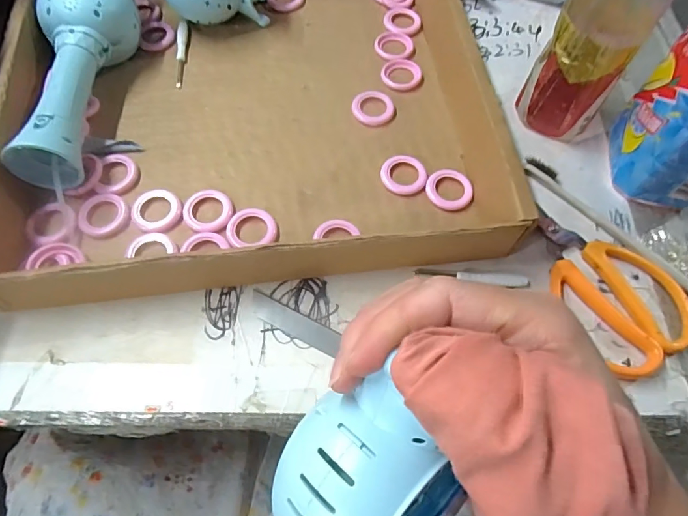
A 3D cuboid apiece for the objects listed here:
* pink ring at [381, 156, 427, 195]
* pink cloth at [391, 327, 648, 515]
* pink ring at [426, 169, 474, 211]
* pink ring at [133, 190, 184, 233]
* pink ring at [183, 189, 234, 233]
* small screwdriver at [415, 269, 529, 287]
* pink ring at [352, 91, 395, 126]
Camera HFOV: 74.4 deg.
[{"bbox_3d":[0.049,-0.068,0.372,0.036,0.006,0.035,1,65,-2],"label":"pink ring"},{"bbox_3d":[0.053,0.051,0.137,0.047,0.025,0.074,-31,70,-16],"label":"pink cloth"},{"bbox_3d":[0.085,-0.055,0.367,0.037,0.007,0.035,1,65,-2],"label":"pink ring"},{"bbox_3d":[-0.145,-0.037,0.349,0.038,0.004,0.036,1,65,-2],"label":"pink ring"},{"bbox_3d":[-0.106,-0.037,0.350,0.039,0.005,0.036,1,65,-2],"label":"pink ring"},{"bbox_3d":[0.097,0.014,0.344,0.083,0.010,0.007,8,65,1],"label":"small screwdriver"},{"bbox_3d":[0.026,-0.132,0.401,0.037,0.009,0.033,16,65,5],"label":"pink ring"}]

